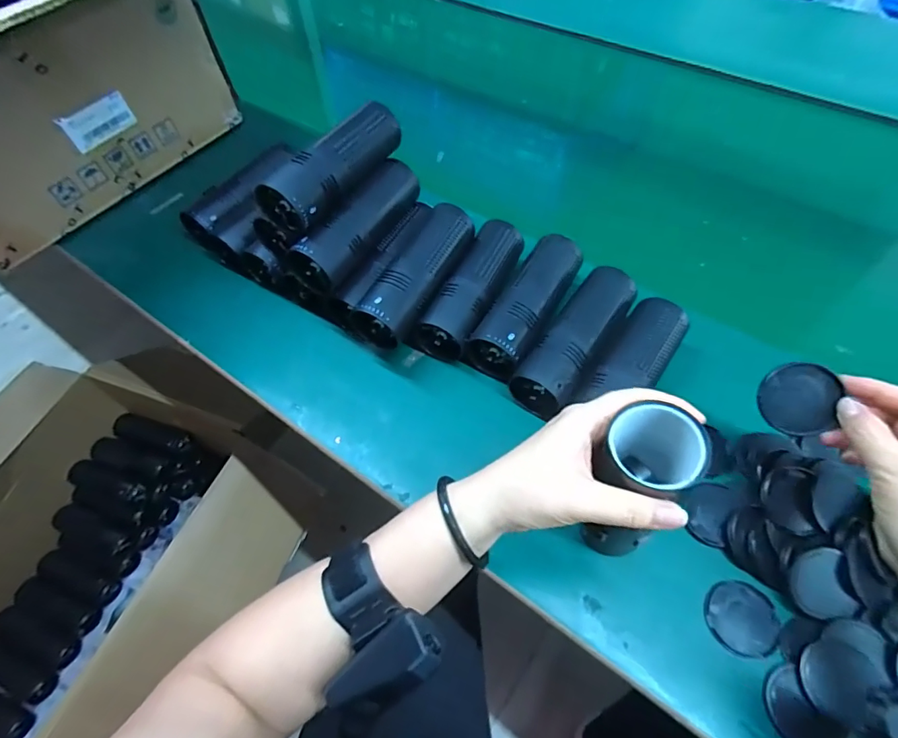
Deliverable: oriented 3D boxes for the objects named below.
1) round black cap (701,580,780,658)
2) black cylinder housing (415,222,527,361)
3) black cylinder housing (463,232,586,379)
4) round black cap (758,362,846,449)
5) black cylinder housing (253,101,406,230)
[{"bbox_3d":[0.217,0.184,0.360,0.049,0.004,0.051,-2,57,3],"label":"round black cap"},{"bbox_3d":[0.029,-0.087,0.506,0.053,0.046,0.167,23,62,17],"label":"black cylinder housing"},{"bbox_3d":[0.084,-0.067,0.498,0.060,0.049,0.175,27,63,19],"label":"black cylinder housing"},{"bbox_3d":[0.243,0.021,0.335,0.048,0.006,0.050,-2,85,18],"label":"round black cap"},{"bbox_3d":[-0.109,-0.208,0.482,0.048,0.045,0.168,24,62,18],"label":"black cylinder housing"}]

